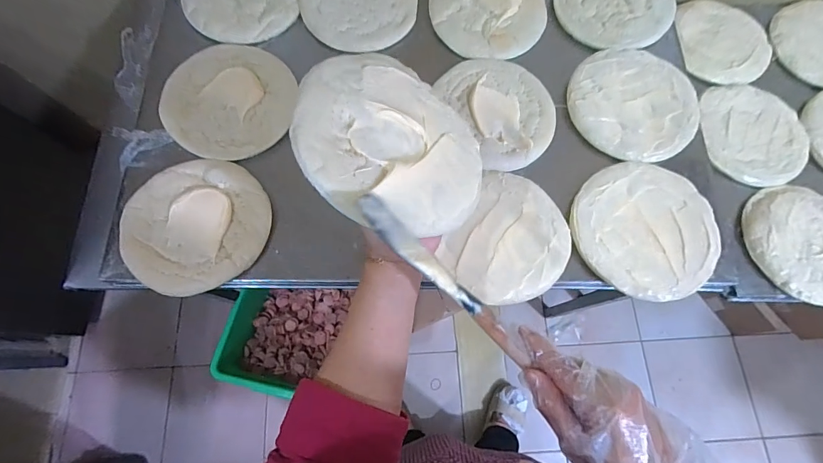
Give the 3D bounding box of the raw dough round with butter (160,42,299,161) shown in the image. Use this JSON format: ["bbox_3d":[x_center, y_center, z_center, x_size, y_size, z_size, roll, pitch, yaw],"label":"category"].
[{"bbox_3d":[-0.281,-0.208,0.616,0.189,0.019,0.198,0,72,0],"label":"raw dough round with butter"}]

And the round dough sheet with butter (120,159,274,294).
[{"bbox_3d":[-0.302,-0.012,0.559,0.188,0.021,0.194,0,72,0],"label":"round dough sheet with butter"}]

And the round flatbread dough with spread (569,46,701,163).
[{"bbox_3d":[0.355,-0.211,0.633,0.197,0.012,0.194,0,72,0],"label":"round flatbread dough with spread"}]

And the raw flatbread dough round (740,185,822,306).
[{"bbox_3d":[0.644,0.017,0.637,0.201,0.022,0.190,0,72,0],"label":"raw flatbread dough round"}]

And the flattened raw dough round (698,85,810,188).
[{"bbox_3d":[0.608,-0.178,0.709,0.198,0.028,0.212,0,72,0],"label":"flattened raw dough round"}]

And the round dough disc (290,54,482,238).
[{"bbox_3d":[-0.013,-0.087,0.372,0.179,0.018,0.179,12,61,-23],"label":"round dough disc"}]

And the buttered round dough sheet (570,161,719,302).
[{"bbox_3d":[0.338,-0.006,0.571,0.199,0.011,0.197,0,72,0],"label":"buttered round dough sheet"}]

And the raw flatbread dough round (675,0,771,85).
[{"bbox_3d":[0.619,-0.378,0.785,0.177,0.018,0.192,0,72,0],"label":"raw flatbread dough round"}]

